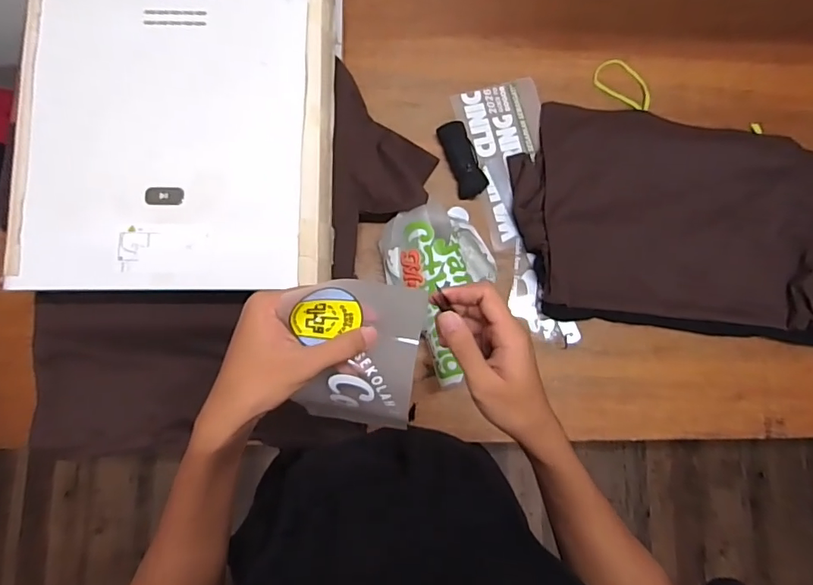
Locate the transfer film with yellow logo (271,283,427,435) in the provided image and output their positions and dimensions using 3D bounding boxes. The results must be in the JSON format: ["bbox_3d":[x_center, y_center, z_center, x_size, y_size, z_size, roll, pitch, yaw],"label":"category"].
[{"bbox_3d":[-0.041,0.052,0.378,0.098,0.015,0.125,6,111,-6],"label":"transfer film with yellow logo"}]

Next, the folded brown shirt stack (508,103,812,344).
[{"bbox_3d":[0.449,-0.124,0.802,0.544,0.057,0.366,6,82,-1],"label":"folded brown shirt stack"}]

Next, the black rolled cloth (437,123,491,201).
[{"bbox_3d":[0.094,-0.221,0.810,0.047,0.032,0.125,-20,84,-6],"label":"black rolled cloth"}]

